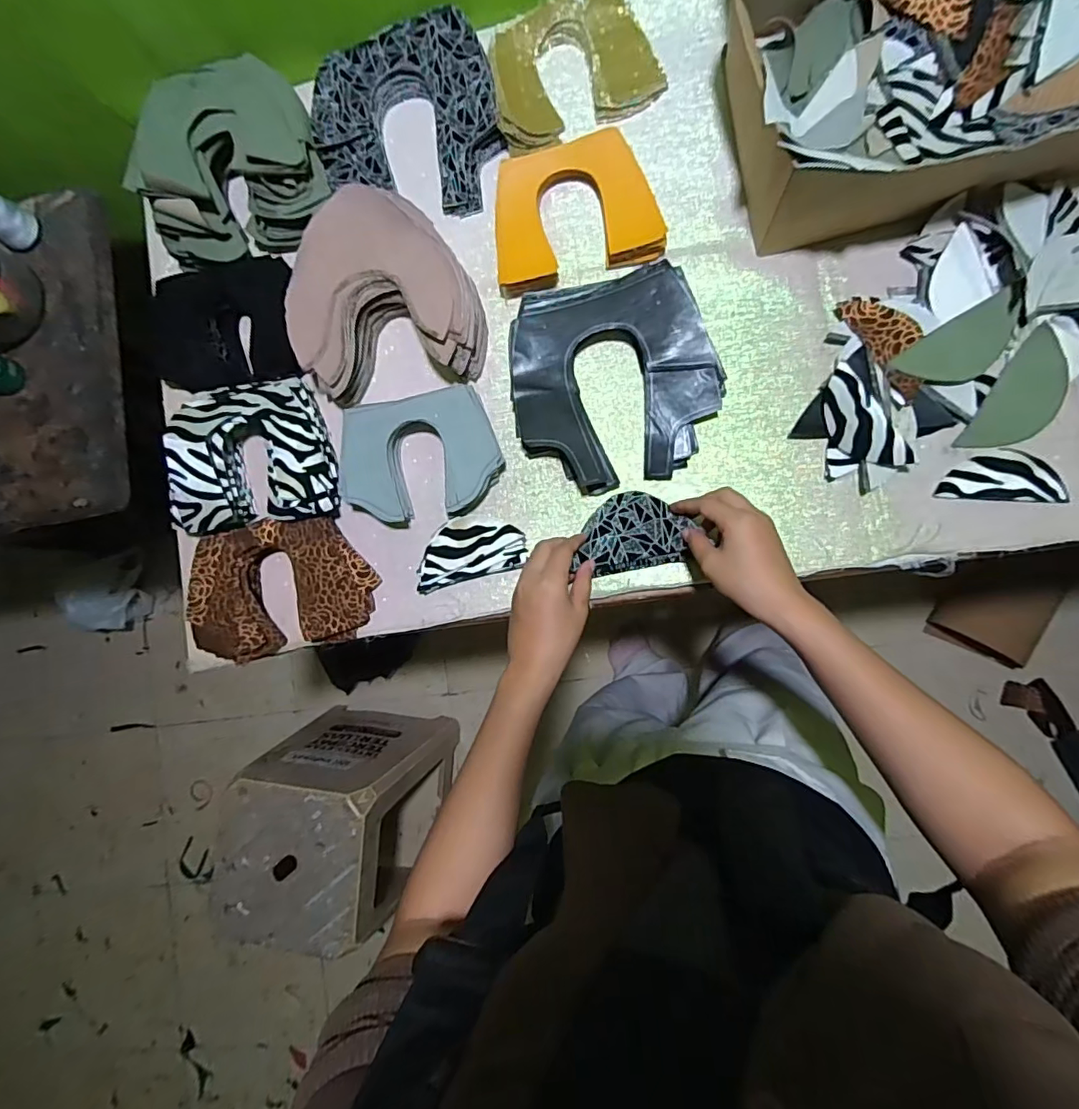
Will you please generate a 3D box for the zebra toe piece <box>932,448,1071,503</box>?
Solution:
[{"bbox_3d":[0.404,-0.069,0.468,0.097,0.005,0.046,4,83,13],"label":"zebra toe piece"}]

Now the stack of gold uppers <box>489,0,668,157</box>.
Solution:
[{"bbox_3d":[0.029,-0.485,0.527,0.159,0.025,0.129,-17,87,9],"label":"stack of gold uppers"}]

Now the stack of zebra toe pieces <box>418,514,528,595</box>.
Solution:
[{"bbox_3d":[-0.069,-0.006,0.532,0.108,0.028,0.061,-15,87,9],"label":"stack of zebra toe pieces"}]

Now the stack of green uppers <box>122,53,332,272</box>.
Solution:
[{"bbox_3d":[-0.320,-0.404,0.545,0.182,0.079,0.170,-17,85,7],"label":"stack of green uppers"}]

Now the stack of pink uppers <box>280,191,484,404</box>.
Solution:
[{"bbox_3d":[-0.154,-0.255,0.530,0.178,0.055,0.177,-11,88,9],"label":"stack of pink uppers"}]

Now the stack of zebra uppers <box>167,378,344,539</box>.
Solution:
[{"bbox_3d":[-0.288,-0.103,0.542,0.151,0.064,0.145,-8,88,9],"label":"stack of zebra uppers"}]

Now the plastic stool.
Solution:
[{"bbox_3d":[-0.388,0.527,1.107,0.312,0.395,0.299,4,88,8],"label":"plastic stool"}]

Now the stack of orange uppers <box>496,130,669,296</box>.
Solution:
[{"bbox_3d":[0.028,-0.332,0.524,0.161,0.029,0.133,-15,87,9],"label":"stack of orange uppers"}]

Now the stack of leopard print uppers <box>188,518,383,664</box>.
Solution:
[{"bbox_3d":[-0.268,0.033,0.552,0.185,0.041,0.132,-13,87,9],"label":"stack of leopard print uppers"}]

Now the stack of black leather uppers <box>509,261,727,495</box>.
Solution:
[{"bbox_3d":[0.070,-0.161,0.508,0.187,0.040,0.186,-7,88,9],"label":"stack of black leather uppers"}]

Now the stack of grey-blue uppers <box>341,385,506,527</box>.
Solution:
[{"bbox_3d":[-0.117,-0.095,0.531,0.159,0.038,0.121,-10,88,9],"label":"stack of grey-blue uppers"}]

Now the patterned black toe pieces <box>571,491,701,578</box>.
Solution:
[{"bbox_3d":[0.082,-0.020,0.496,0.100,0.025,0.070,-11,88,9],"label":"patterned black toe pieces"}]

